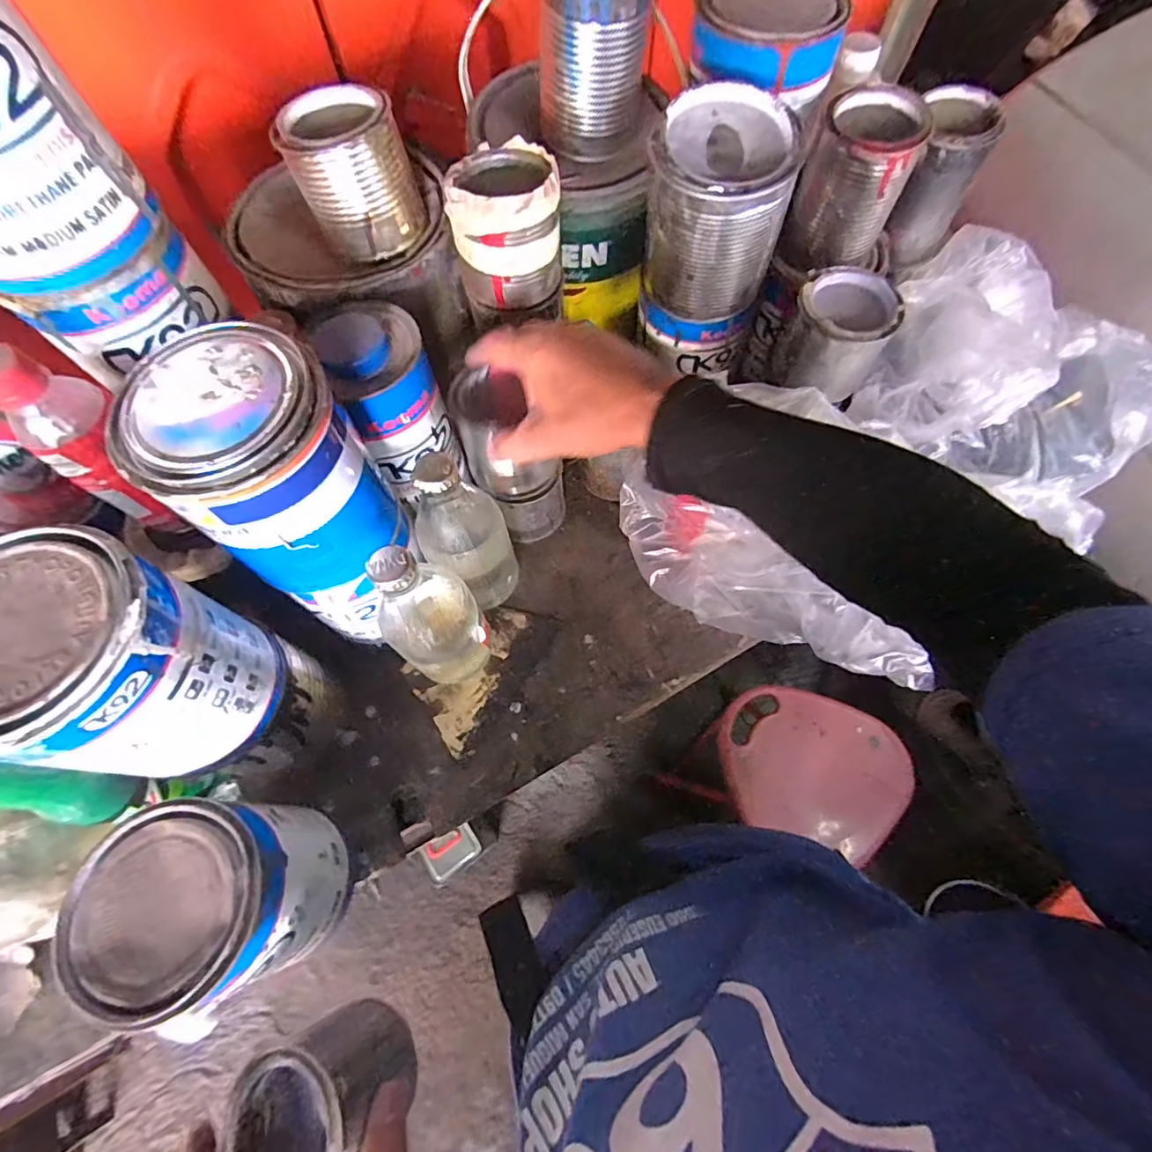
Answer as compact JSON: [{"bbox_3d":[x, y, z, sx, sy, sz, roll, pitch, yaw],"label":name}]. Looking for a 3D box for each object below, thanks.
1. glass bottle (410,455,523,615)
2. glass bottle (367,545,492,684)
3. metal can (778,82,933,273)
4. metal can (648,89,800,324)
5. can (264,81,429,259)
[{"bbox_3d":[-0.079,-0.025,0.403,0.064,0.151,0.059,-26,71,-10],"label":"glass bottle"},{"bbox_3d":[-0.099,0.035,0.391,0.063,0.170,0.052,-39,74,-14],"label":"glass bottle"},{"bbox_3d":[0.216,-0.307,0.434,0.071,0.111,0.071,0,69,-1],"label":"metal can"},{"bbox_3d":[0.103,-0.266,0.404,0.096,0.114,0.096,0,69,-1],"label":"metal can"},{"bbox_3d":[-0.145,-0.264,0.355,0.073,0.071,0.073,-16,70,-7],"label":"can"}]

